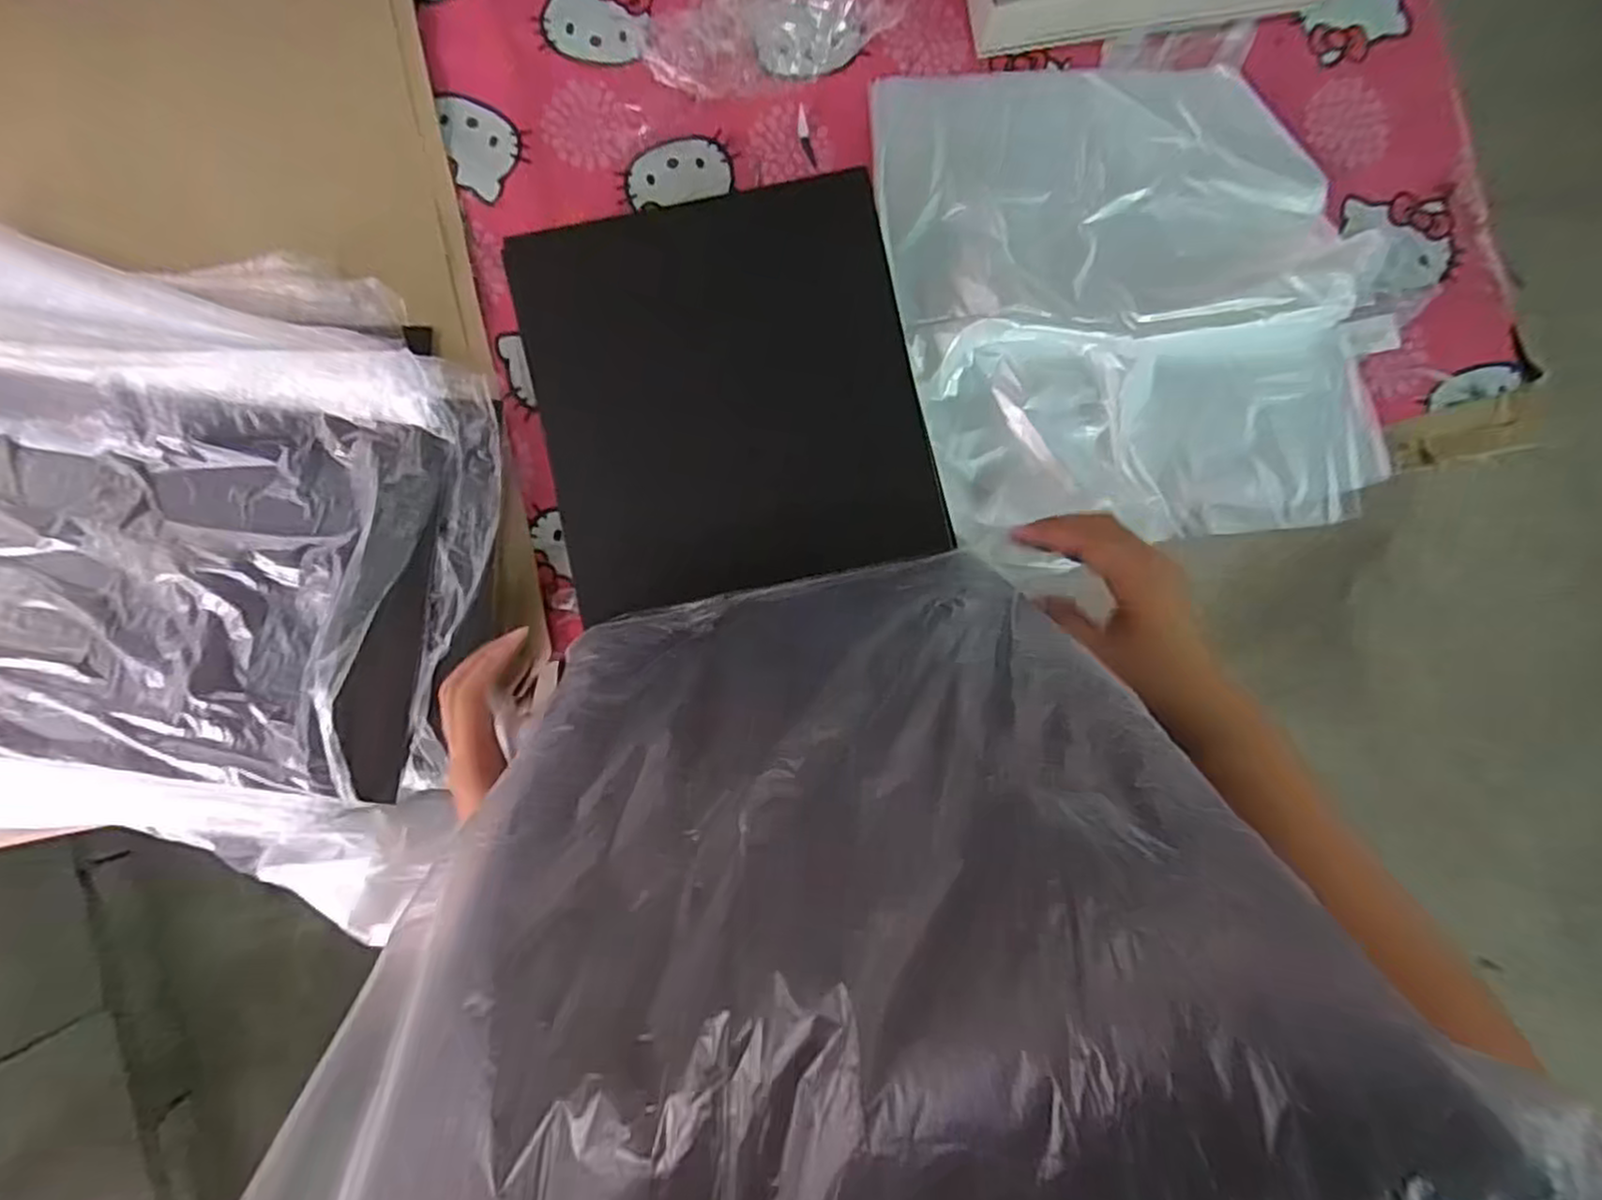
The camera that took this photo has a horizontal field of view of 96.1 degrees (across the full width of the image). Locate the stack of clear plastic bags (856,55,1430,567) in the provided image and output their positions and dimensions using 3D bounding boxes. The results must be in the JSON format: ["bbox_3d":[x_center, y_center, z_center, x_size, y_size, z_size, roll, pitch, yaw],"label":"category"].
[{"bbox_3d":[0.241,-0.220,0.511,0.332,0.029,0.357,-11,87,-1],"label":"stack of clear plastic bags"}]

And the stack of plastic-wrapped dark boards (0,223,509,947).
[{"bbox_3d":[-0.438,-0.032,0.479,0.451,0.044,0.408,11,87,0],"label":"stack of plastic-wrapped dark boards"}]

